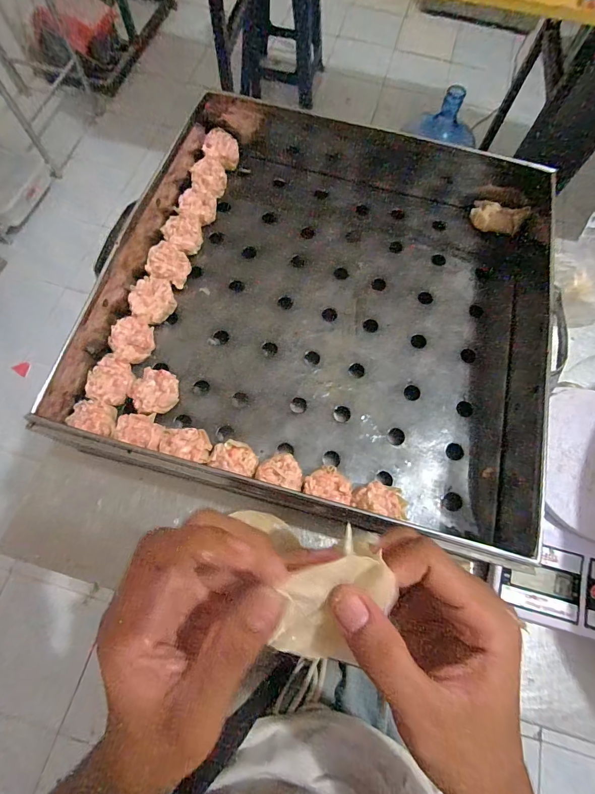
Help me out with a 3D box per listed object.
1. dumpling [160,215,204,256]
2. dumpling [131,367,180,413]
[{"bbox_3d":[-0.121,-0.172,0.386,0.038,0.025,0.034,-23,74,-10],"label":"dumpling"},{"bbox_3d":[-0.130,-0.002,0.333,0.037,0.028,0.041,30,73,7],"label":"dumpling"}]

